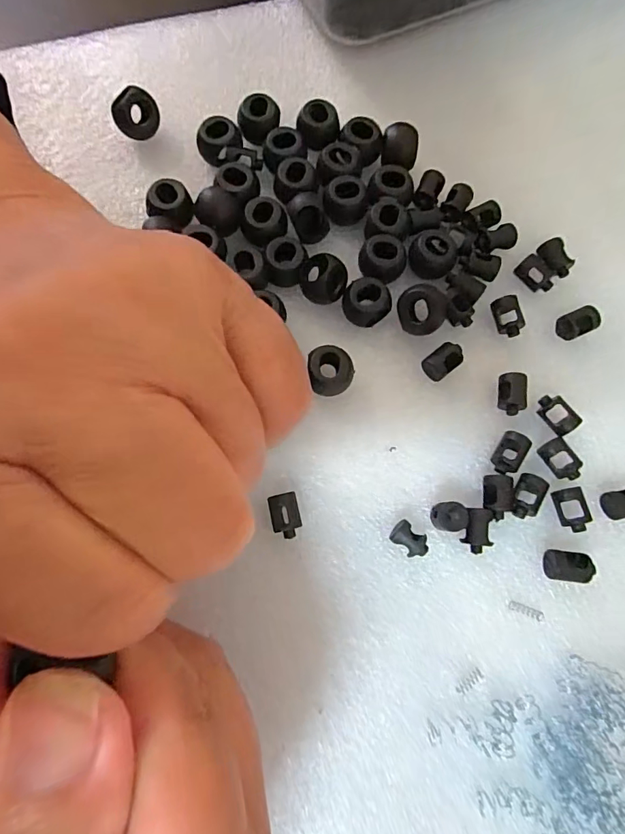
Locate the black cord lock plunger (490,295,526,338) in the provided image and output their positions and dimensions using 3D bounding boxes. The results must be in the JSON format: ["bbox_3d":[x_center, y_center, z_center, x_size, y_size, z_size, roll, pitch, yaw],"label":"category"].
[{"bbox_3d":[0.075,-0.038,0.176,0.009,0.008,0.015,-21,78,-5],"label":"black cord lock plunger"}]

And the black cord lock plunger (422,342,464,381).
[{"bbox_3d":[0.048,-0.020,0.170,0.014,0.009,0.009,-37,80,-9],"label":"black cord lock plunger"}]

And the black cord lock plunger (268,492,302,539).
[{"bbox_3d":[-0.009,0.034,0.156,0.010,0.010,0.014,-11,77,-3],"label":"black cord lock plunger"}]

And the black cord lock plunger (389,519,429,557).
[{"bbox_3d":[0.033,0.042,0.157,0.013,0.008,0.009,40,79,8],"label":"black cord lock plunger"}]

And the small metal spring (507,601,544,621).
[{"bbox_3d":[0.072,0.065,0.153,0.011,0.004,0.004,20,77,4],"label":"small metal spring"}]

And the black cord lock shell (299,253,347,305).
[{"bbox_3d":[0.004,-0.051,0.171,0.017,0.017,0.014,8,77,1],"label":"black cord lock shell"}]

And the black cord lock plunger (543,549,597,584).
[{"bbox_3d":[0.086,0.051,0.156,0.017,0.007,0.010,6,77,1],"label":"black cord lock plunger"}]

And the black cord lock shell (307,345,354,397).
[{"bbox_3d":[0.007,-0.016,0.167,0.015,0.012,0.016,-10,77,-3],"label":"black cord lock shell"}]

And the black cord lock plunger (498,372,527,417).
[{"bbox_3d":[0.073,-0.008,0.169,0.011,0.009,0.015,3,77,0],"label":"black cord lock plunger"}]

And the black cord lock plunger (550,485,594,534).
[{"bbox_3d":[0.090,0.033,0.160,0.009,0.007,0.015,-15,77,-4],"label":"black cord lock plunger"}]

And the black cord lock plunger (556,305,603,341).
[{"bbox_3d":[0.101,-0.036,0.175,0.015,0.008,0.009,-20,78,-6],"label":"black cord lock plunger"}]

